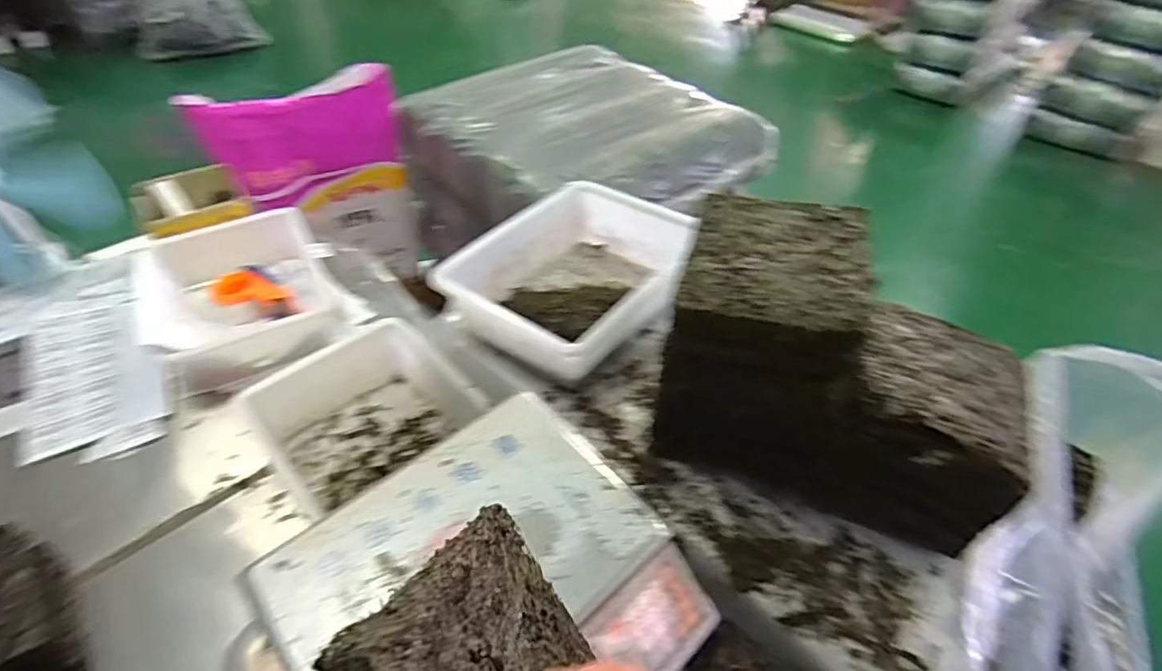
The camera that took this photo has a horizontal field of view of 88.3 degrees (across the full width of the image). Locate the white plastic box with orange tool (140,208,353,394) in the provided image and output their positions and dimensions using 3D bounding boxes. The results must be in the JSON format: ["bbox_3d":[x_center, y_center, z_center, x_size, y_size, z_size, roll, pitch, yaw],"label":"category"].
[{"bbox_3d":[-0.617,-0.092,1.118,0.287,0.121,0.335,-17,47,-18],"label":"white plastic box with orange tool"}]

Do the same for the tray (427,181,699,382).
[{"bbox_3d":[0.002,-0.100,0.945,0.292,0.116,0.369,28,50,25],"label":"tray"}]

